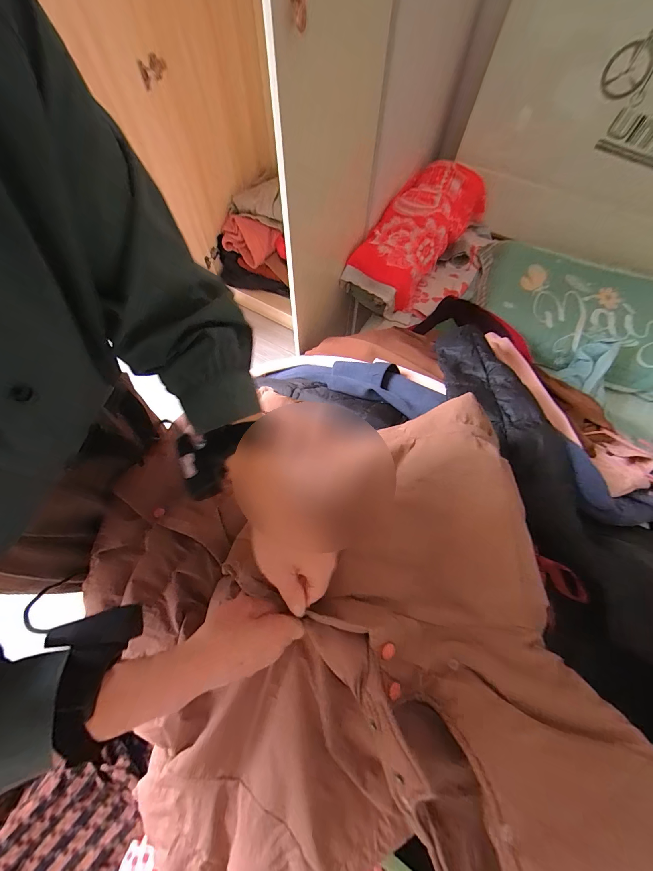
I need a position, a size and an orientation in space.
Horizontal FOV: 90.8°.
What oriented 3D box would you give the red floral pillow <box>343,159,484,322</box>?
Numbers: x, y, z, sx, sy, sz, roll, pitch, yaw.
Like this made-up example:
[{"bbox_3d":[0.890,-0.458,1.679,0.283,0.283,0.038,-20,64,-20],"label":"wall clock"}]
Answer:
[{"bbox_3d":[0.284,-0.627,1.033,0.230,0.171,0.528,36,84,15],"label":"red floral pillow"}]

